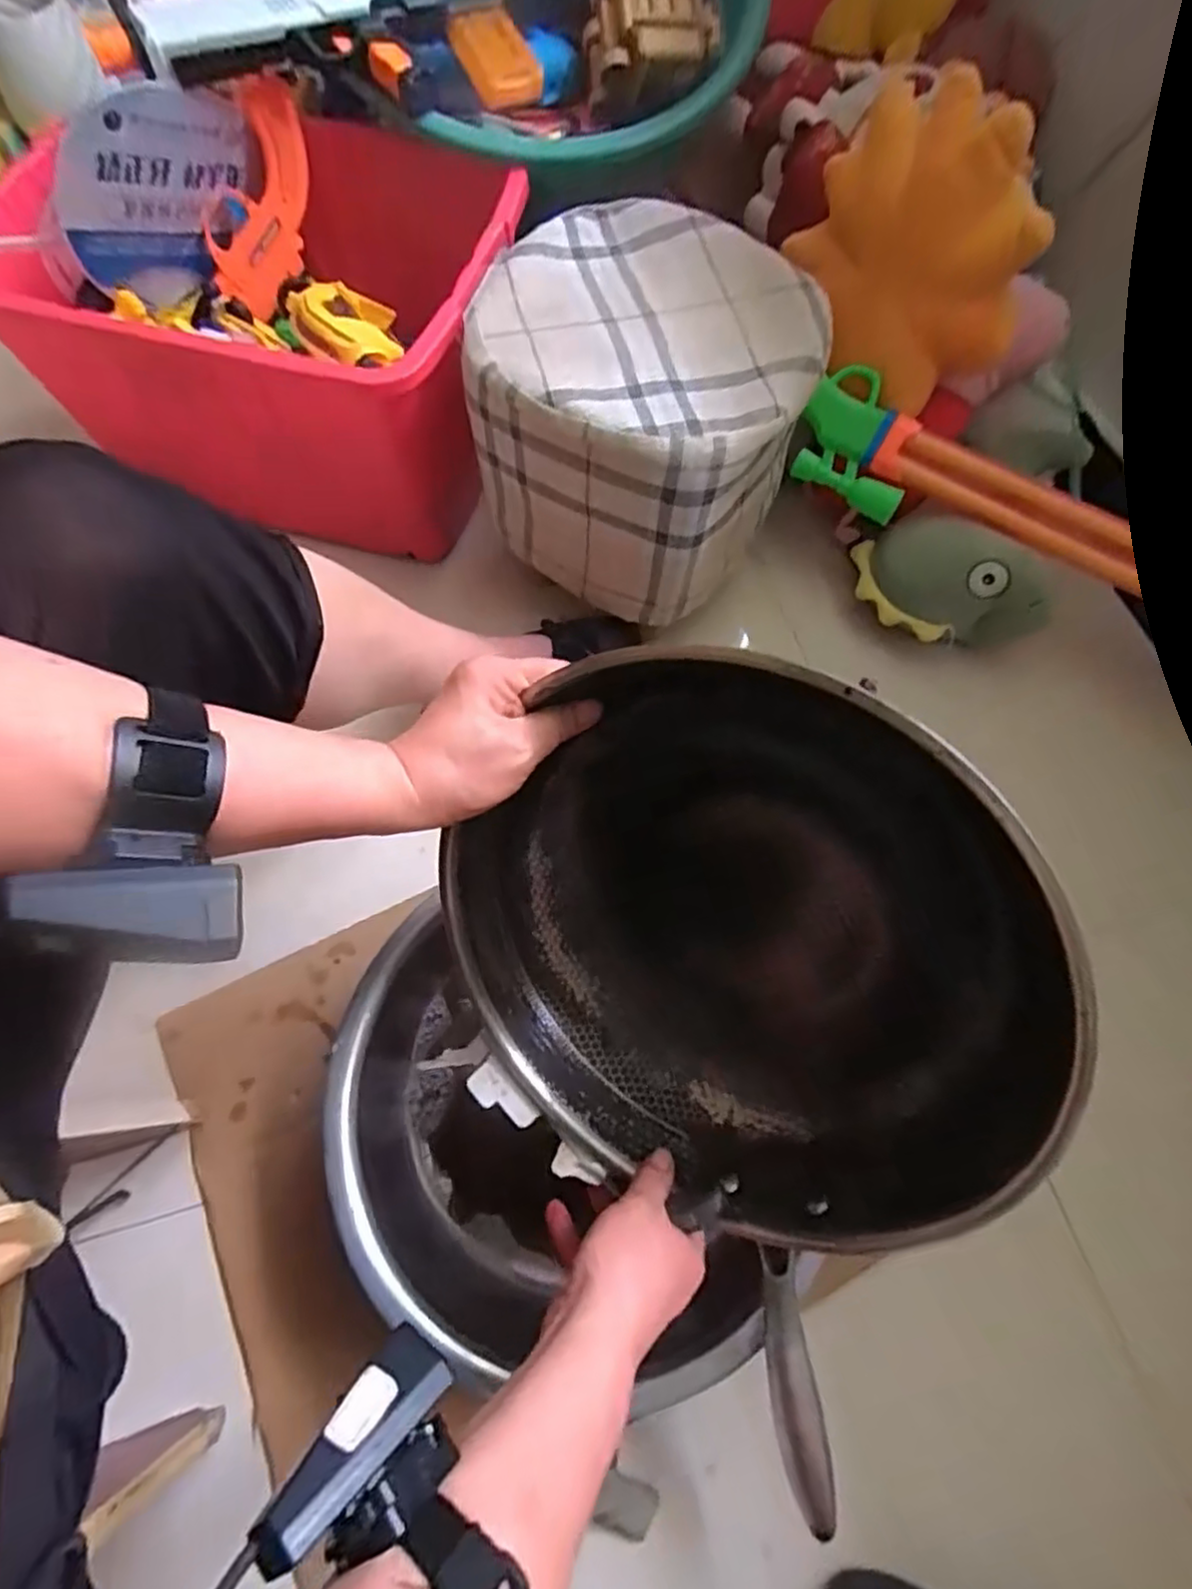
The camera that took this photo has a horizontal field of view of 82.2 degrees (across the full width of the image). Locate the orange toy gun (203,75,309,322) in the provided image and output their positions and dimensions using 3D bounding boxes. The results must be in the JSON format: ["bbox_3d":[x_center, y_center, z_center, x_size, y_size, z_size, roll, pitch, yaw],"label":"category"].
[{"bbox_3d":[-0.336,-0.595,0.691,0.082,0.194,0.039,-10,64,-41],"label":"orange toy gun"}]

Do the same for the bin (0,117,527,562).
[{"bbox_3d":[-0.343,-0.475,0.737,0.508,0.273,0.308,11,68,3],"label":"bin"}]

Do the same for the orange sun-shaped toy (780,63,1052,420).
[{"bbox_3d":[0.287,-0.498,0.628,0.081,0.214,0.212,-42,75,-16],"label":"orange sun-shaped toy"}]

